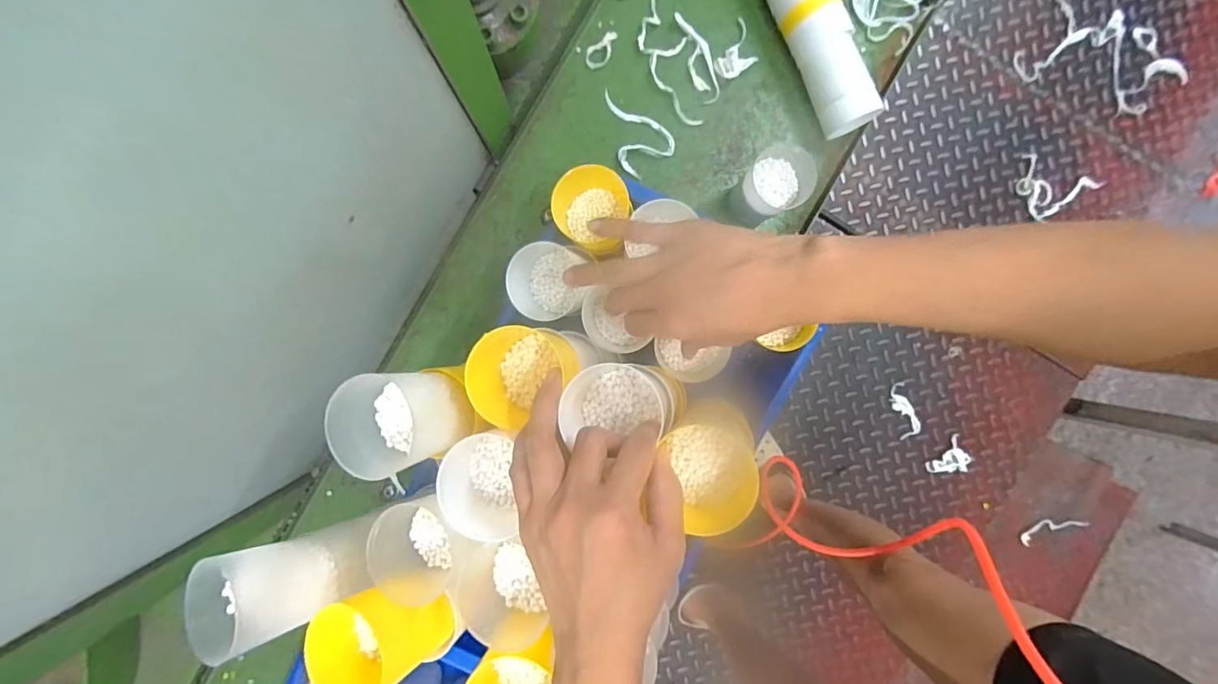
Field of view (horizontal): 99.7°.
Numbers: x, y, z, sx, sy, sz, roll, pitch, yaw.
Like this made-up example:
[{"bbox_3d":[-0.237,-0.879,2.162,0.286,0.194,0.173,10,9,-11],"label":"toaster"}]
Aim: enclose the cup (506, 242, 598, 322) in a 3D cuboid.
[{"bbox_3d":[-0.052,-0.054,0.451,0.066,0.054,0.069,0,90,-5],"label":"cup"}]

